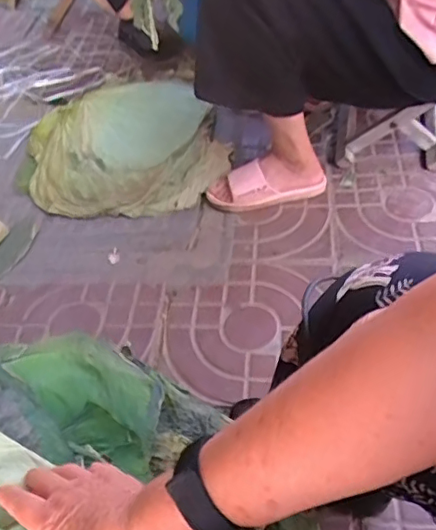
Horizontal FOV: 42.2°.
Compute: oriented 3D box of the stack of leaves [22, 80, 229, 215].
[{"bbox_3d":[-0.231,-0.273,1.312,0.462,0.105,0.422,-17,48,-9],"label":"stack of leaves"}]

